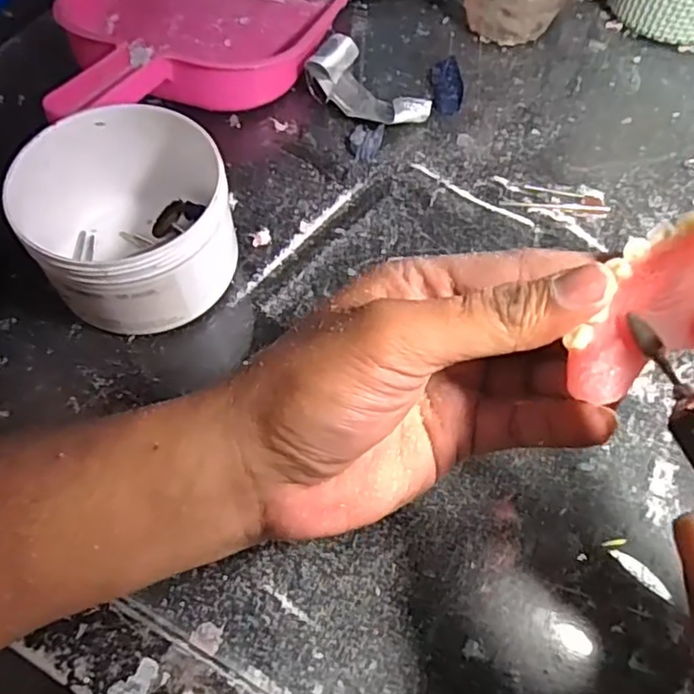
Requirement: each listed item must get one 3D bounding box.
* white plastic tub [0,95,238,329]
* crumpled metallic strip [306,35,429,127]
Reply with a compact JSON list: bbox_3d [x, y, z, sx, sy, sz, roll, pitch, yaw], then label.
[{"bbox_3d":[-0.101,-0.057,0.294,0.089,0.059,0.093,-22,64,-13],"label":"white plastic tub"},{"bbox_3d":[0.013,-0.152,0.368,0.070,0.028,0.032,35,66,17],"label":"crumpled metallic strip"}]

